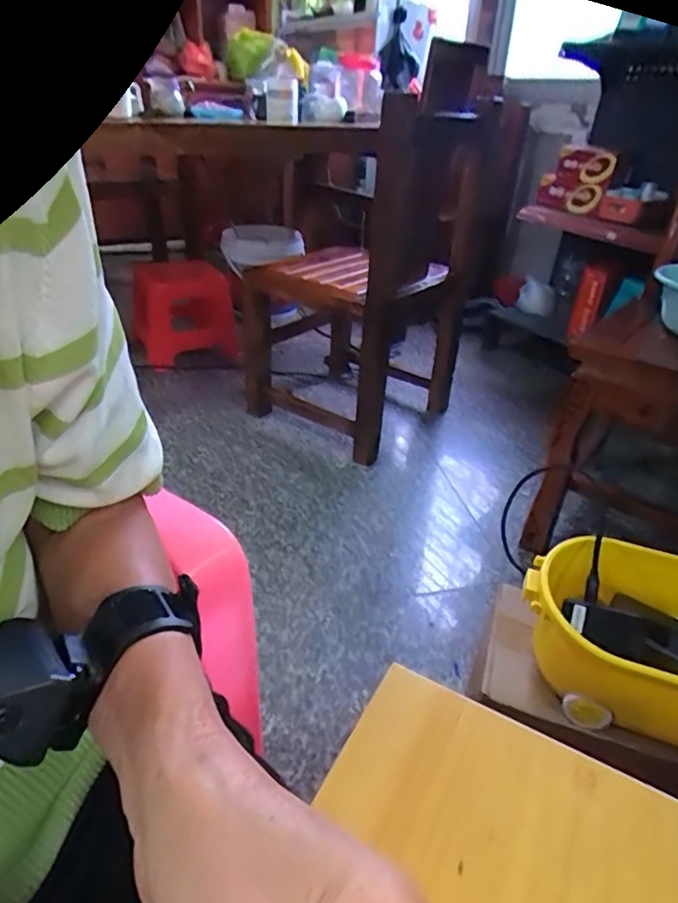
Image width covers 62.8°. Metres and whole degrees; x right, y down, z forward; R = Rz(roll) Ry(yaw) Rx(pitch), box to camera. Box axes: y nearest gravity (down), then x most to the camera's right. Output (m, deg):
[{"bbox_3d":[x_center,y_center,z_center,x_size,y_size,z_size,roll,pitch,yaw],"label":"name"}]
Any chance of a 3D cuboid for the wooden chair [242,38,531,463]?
[{"bbox_3d":[0.074,-0.459,1.374,0.509,0.775,0.484,26,40,32],"label":"wooden chair"}]

